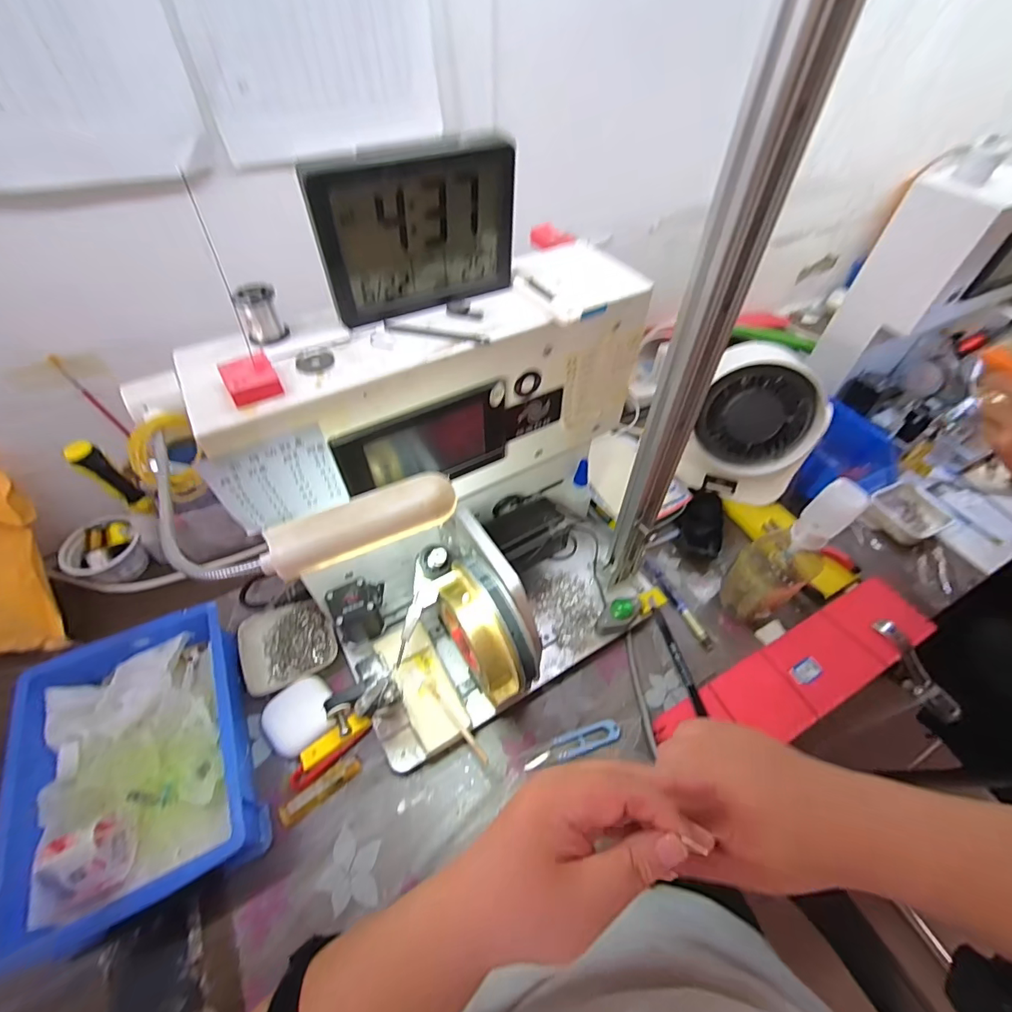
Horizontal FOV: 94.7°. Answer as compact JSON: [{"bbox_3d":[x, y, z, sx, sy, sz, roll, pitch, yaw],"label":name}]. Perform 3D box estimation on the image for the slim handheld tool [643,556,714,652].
[{"bbox_3d":[0.213,0.116,0.580,0.017,0.011,0.135,-18,54,-14],"label":"slim handheld tool"}]

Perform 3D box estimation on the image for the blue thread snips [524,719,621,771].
[{"bbox_3d":[0.067,0.243,0.477,0.102,0.008,0.025,-14,53,-11],"label":"blue thread snips"}]

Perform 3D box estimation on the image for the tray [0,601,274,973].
[{"bbox_3d":[-0.342,0.240,0.440,0.179,0.070,0.247,-22,54,-17],"label":"tray"}]

